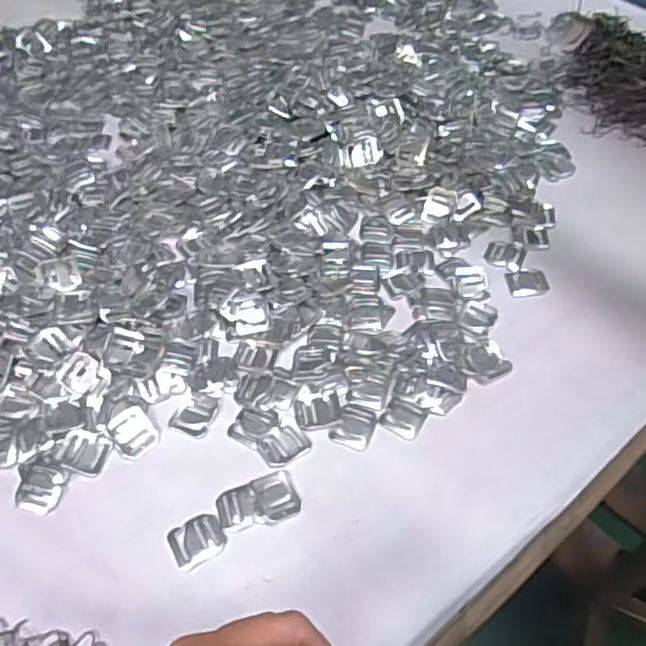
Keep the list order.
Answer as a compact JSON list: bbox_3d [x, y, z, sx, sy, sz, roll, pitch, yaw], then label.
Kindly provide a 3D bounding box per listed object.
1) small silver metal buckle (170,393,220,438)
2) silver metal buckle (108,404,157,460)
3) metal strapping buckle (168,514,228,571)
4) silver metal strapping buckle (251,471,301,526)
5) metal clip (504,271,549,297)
[{"bbox_3d":[-0.098,0.069,0.506,0.028,0.004,0.034,18,54,14],"label":"small silver metal buckle"},{"bbox_3d":[-0.143,0.082,0.495,0.029,0.007,0.035,-31,58,-22],"label":"silver metal buckle"},{"bbox_3d":[-0.085,0.148,0.448,0.036,0.004,0.030,-23,56,-17],"label":"metal strapping buckle"},{"bbox_3d":[-0.033,0.122,0.463,0.030,0.005,0.034,-19,55,-15],"label":"silver metal strapping buckle"},{"bbox_3d":[0.184,-0.036,0.593,0.035,0.004,0.030,-6,52,-5],"label":"metal clip"}]

